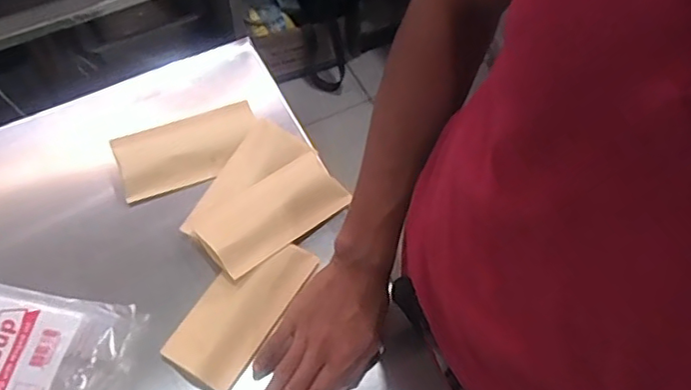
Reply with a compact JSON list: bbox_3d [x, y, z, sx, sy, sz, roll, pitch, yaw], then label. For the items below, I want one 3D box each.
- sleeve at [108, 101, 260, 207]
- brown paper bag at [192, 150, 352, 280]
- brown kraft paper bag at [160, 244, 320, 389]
[{"bbox_3d":[-0.173,-0.051,0.649,0.154,0.008,0.076,-20,82,-14],"label":"sleeve"},{"bbox_3d":[-0.075,0.016,0.611,0.157,0.012,0.075,-33,75,-28],"label":"brown paper bag"},{"bbox_3d":[-0.101,0.108,0.568,0.072,0.017,0.161,32,66,13],"label":"brown kraft paper bag"}]

